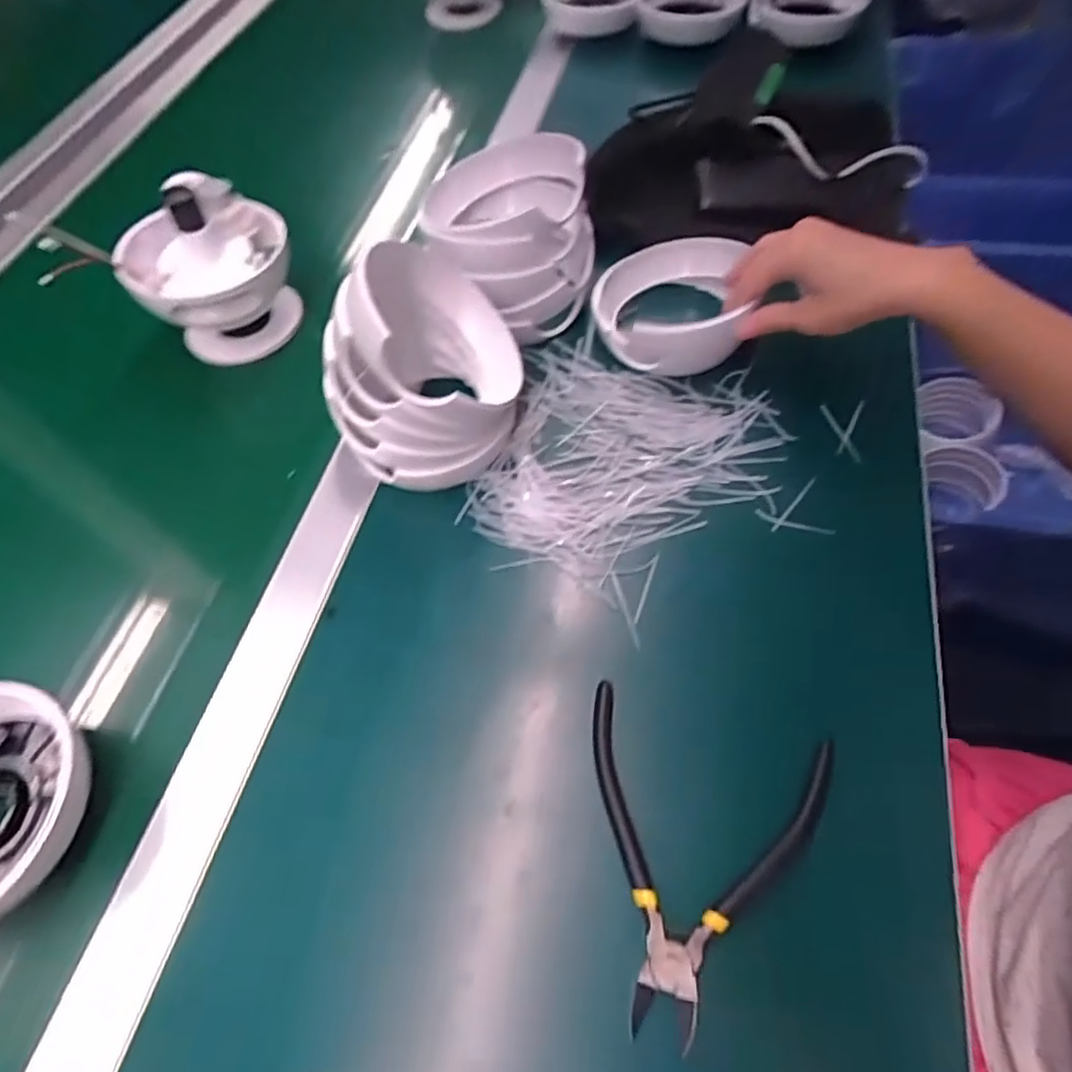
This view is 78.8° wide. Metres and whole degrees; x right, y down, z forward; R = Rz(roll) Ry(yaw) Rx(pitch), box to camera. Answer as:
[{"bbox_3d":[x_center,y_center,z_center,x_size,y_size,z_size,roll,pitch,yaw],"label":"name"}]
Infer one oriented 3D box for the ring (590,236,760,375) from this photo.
[{"bbox_3d":[0.092,-0.170,0.477,0.098,0.052,0.117,6,56,6],"label":"ring"}]

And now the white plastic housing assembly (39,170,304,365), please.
[{"bbox_3d":[-0.258,-0.201,0.501,0.138,0.115,0.099,-12,56,-6],"label":"white plastic housing assembly"}]

